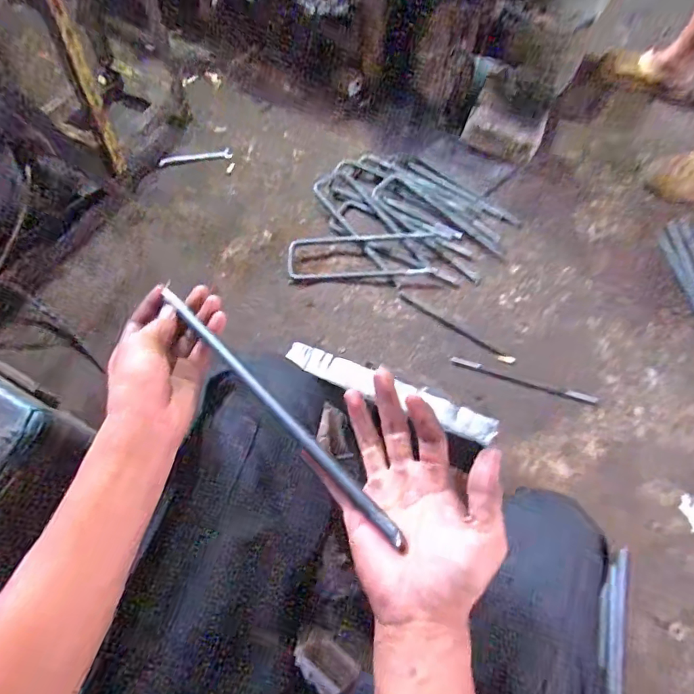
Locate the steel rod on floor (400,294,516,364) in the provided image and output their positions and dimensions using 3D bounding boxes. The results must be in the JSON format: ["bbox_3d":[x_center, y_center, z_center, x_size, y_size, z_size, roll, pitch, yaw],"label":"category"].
[{"bbox_3d":[0.249,-0.043,1.081,0.295,0.013,0.018,32,71,15],"label":"steel rod on floor"}]

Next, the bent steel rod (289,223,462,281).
[{"bbox_3d":[0.071,-0.231,1.160,0.426,0.011,0.138,-6,66,0],"label":"bent steel rod"}]

